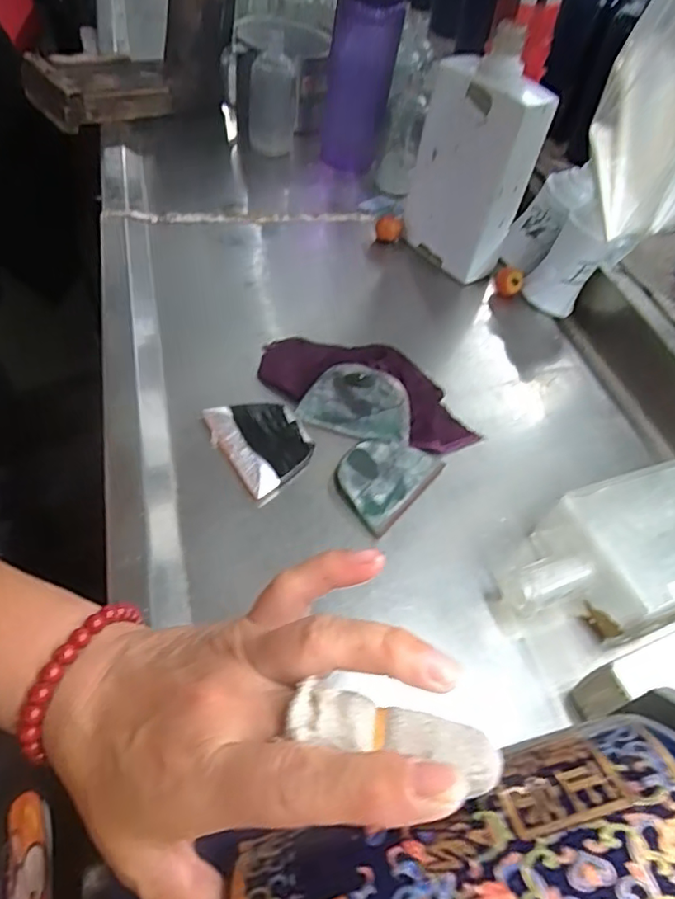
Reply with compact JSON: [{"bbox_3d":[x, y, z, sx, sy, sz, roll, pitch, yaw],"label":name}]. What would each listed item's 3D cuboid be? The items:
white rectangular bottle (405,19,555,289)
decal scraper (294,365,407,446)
[{"bbox_3d":[0.131,-0.269,0.564,0.066,0.191,0.104,-20,57,-22],"label":"white rectangular bottle"},{"bbox_3d":[0.017,-0.036,0.448,0.083,0.006,0.055,18,84,6],"label":"decal scraper"}]

